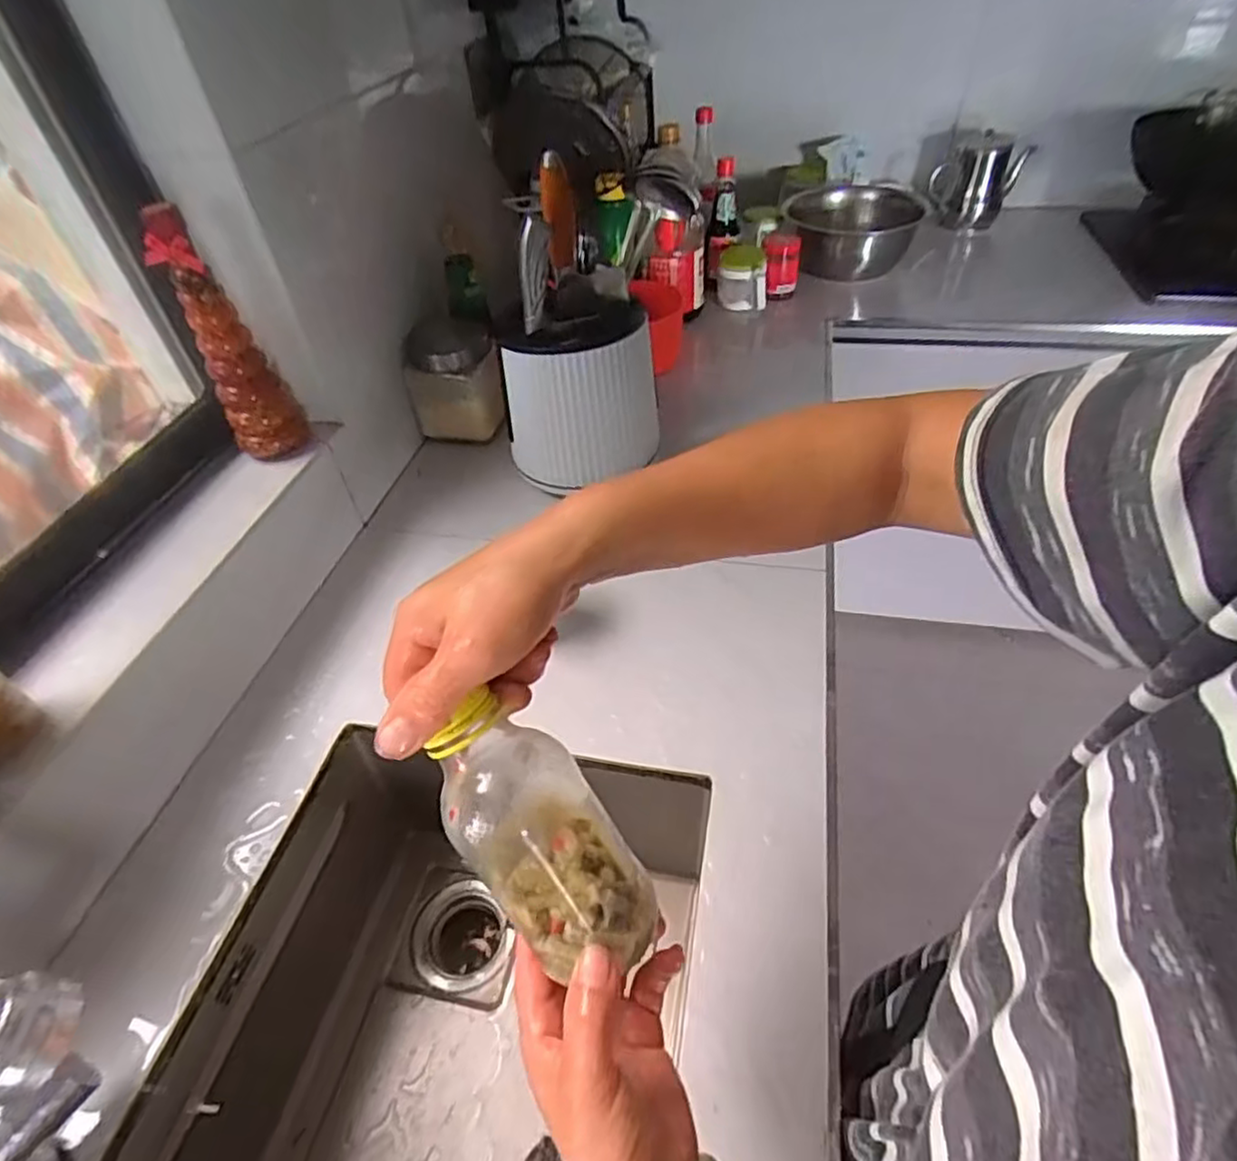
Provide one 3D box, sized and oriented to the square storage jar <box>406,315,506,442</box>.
[{"bbox_3d":[-0.218,-0.266,0.921,0.117,0.148,0.099,-10,45,-4],"label":"square storage jar"}]

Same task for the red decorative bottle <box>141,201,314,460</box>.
[{"bbox_3d":[-0.384,-0.235,0.667,0.069,0.237,0.052,-25,48,-18],"label":"red decorative bottle"}]

